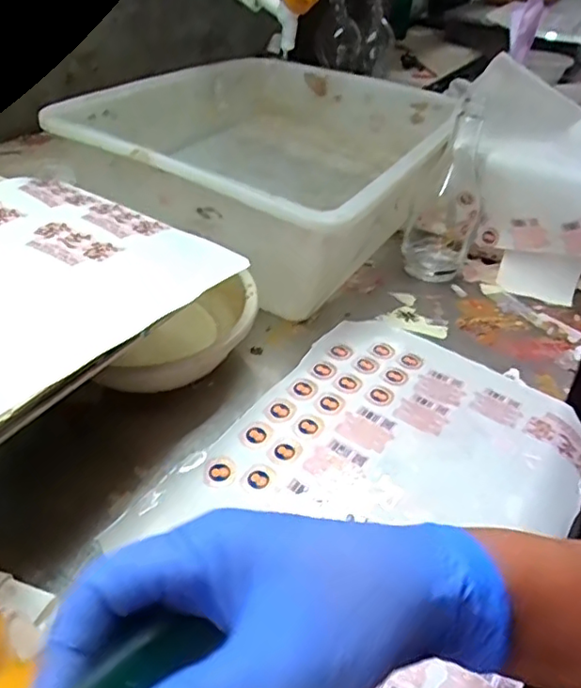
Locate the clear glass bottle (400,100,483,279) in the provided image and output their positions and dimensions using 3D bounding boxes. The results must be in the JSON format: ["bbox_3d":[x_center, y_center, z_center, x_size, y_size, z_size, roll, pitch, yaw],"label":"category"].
[{"bbox_3d":[0.199,-0.187,0.741,0.084,0.202,0.078,16,39,11],"label":"clear glass bottle"}]

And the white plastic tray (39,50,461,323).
[{"bbox_3d":[0.003,-0.232,0.774,0.361,0.159,0.472,26,42,17],"label":"white plastic tray"}]

